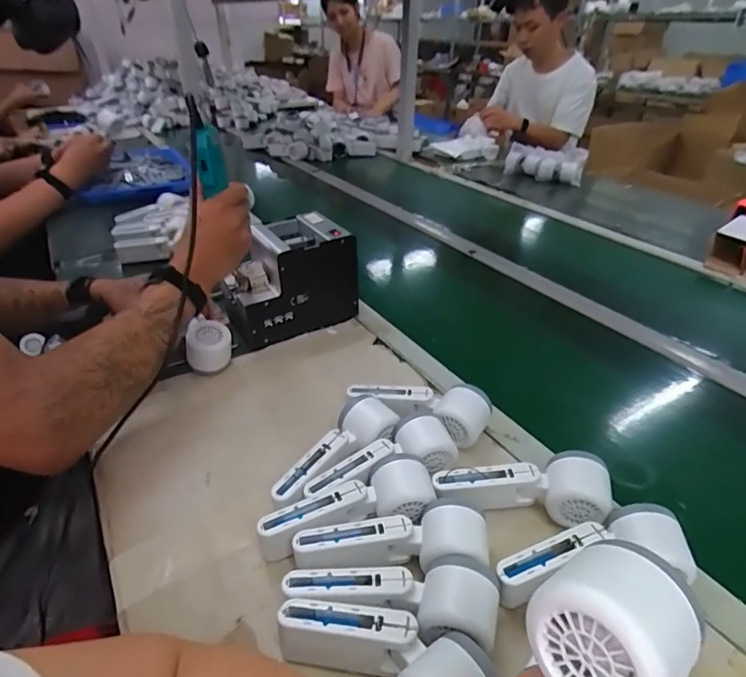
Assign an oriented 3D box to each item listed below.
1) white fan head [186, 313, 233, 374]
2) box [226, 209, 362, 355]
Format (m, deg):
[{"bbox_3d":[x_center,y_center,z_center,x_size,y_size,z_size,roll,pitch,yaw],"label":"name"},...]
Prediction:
[{"bbox_3d":[-0.226,0.008,0.670,0.062,0.051,0.060,-14,35,-16],"label":"white fan head"},{"bbox_3d":[-0.130,-0.088,0.763,0.188,0.158,0.129,-17,36,-20],"label":"box"}]

